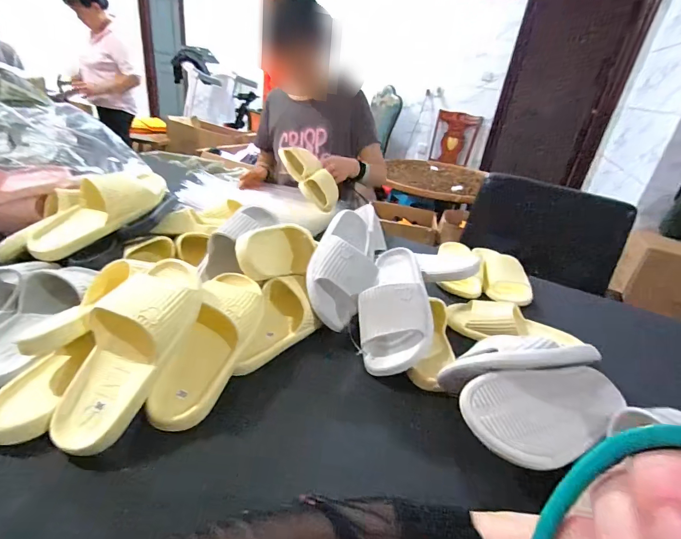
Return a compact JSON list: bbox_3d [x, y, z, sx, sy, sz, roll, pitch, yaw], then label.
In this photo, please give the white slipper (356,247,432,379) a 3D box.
[{"bbox_3d":[0.091,0.041,0.625,0.111,0.073,0.275,9,41,3],"label":"white slipper"}]

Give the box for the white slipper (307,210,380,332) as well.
[{"bbox_3d":[0.012,-0.014,0.667,0.116,0.072,0.256,10,47,5],"label":"white slipper"}]

